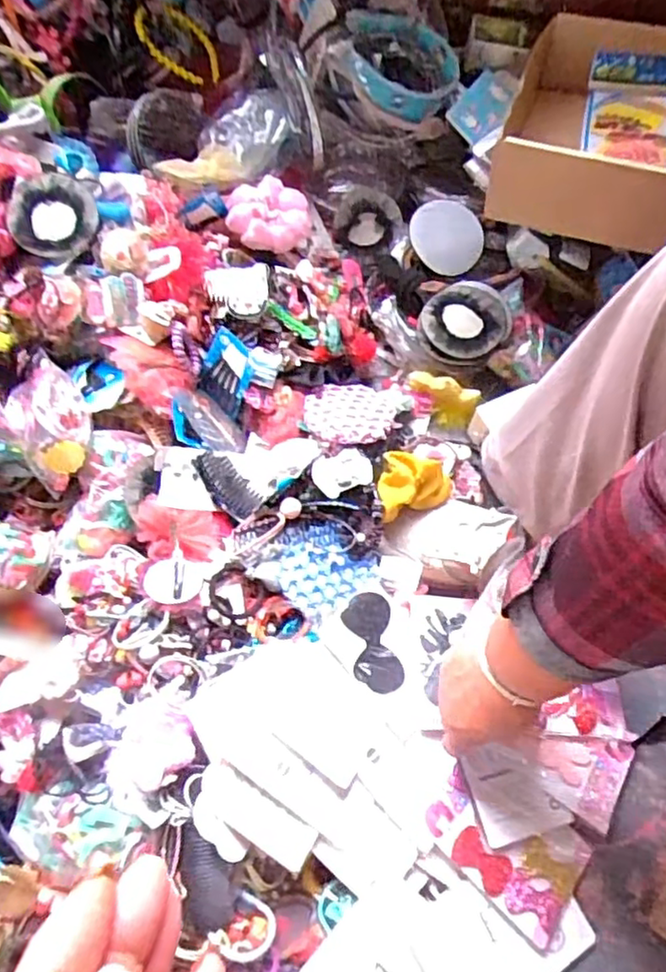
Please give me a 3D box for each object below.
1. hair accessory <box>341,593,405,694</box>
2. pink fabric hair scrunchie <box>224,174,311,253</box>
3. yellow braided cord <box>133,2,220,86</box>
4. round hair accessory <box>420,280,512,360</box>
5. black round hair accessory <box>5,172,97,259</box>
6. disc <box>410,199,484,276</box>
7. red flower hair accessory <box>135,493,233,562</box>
[{"bbox_3d":[0.037,0.145,0.604,0.048,0.004,0.090,-2,64,-19],"label":"hair accessory"},{"bbox_3d":[-0.078,-0.324,0.795,0.099,0.058,0.079,2,65,0],"label":"pink fabric hair scrunchie"},{"bbox_3d":[-0.215,-0.639,0.946,0.117,0.018,0.125,56,47,-11],"label":"yellow braided cord"},{"bbox_3d":[0.154,-0.192,0.754,0.096,0.032,0.108,21,66,9],"label":"round hair accessory"},{"bbox_3d":[-0.301,-0.291,0.700,0.094,0.013,0.094,1,81,-8],"label":"black round hair accessory"},{"bbox_3d":[0.142,-0.300,0.792,0.082,0.101,0.023,-60,33,14],"label":"disc"},{"bbox_3d":[-0.152,0.043,0.642,0.087,0.024,0.057,8,65,3],"label":"red flower hair accessory"}]

